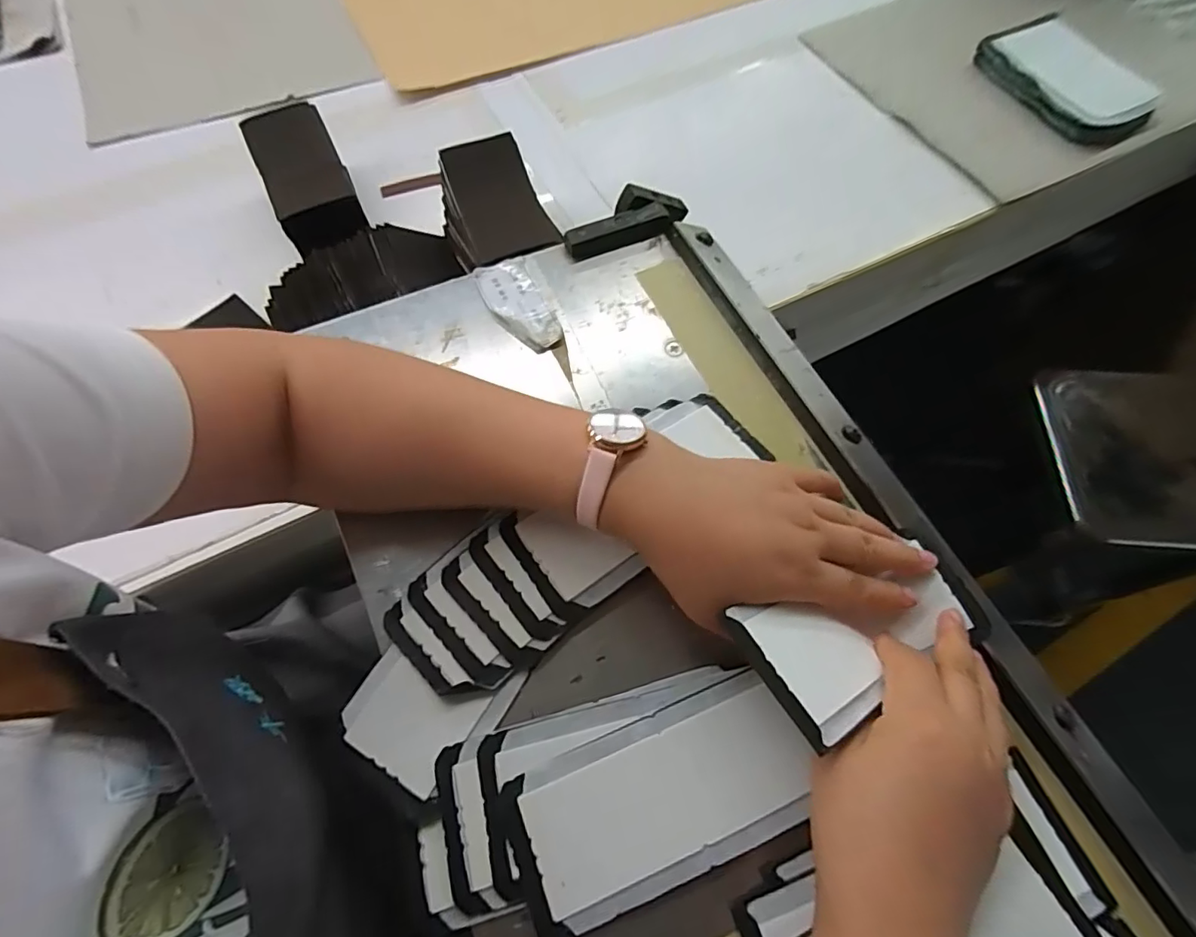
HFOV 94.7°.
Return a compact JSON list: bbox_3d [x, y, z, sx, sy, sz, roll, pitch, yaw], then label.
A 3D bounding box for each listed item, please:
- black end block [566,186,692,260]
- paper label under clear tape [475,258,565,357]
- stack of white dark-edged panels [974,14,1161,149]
[{"bbox_3d":[0.025,-0.186,0.417,0.106,0.029,0.036,-22,69,-11],"label":"black end block"},{"bbox_3d":[-0.054,-0.112,0.383,0.039,0.005,0.078,-24,69,-12],"label":"paper label under clear tape"},{"bbox_3d":[0.570,-0.474,0.677,0.101,0.039,0.199,-31,71,-14],"label":"stack of white dark-edged panels"}]

